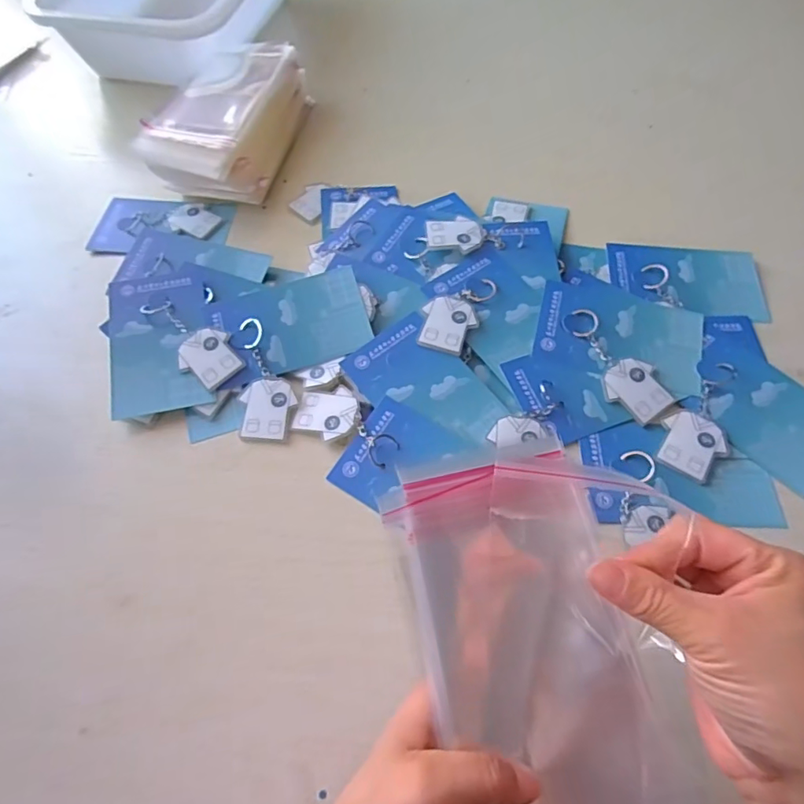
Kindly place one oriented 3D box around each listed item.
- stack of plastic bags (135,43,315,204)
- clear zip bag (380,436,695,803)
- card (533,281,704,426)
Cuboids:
[{"bbox_3d":[-0.194,-0.315,0.588,0.132,0.067,0.229,8,60,7],"label":"stack of plastic bags"},{"bbox_3d":[0.066,0.125,0.235,0.114,0.044,0.207,-10,83,-4],"label":"clear zip bag"},{"bbox_3d":[0.176,-0.047,0.437,0.128,0.016,0.110,16,61,12],"label":"card"}]

